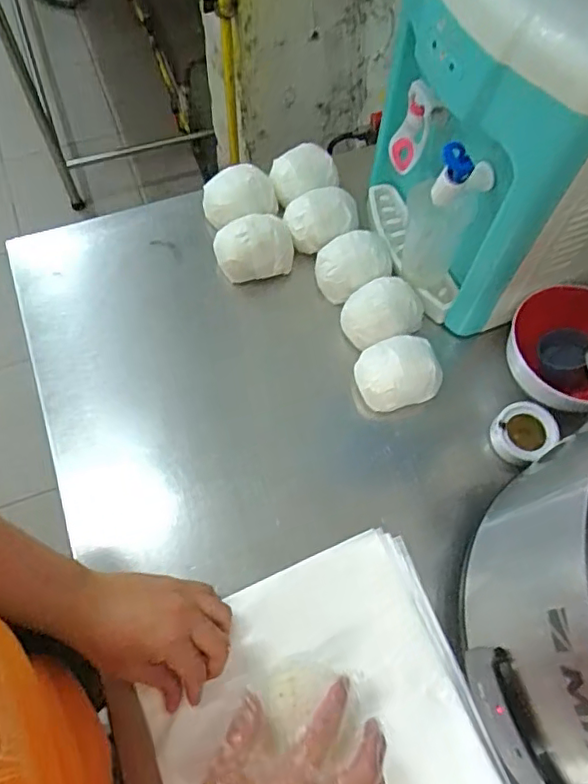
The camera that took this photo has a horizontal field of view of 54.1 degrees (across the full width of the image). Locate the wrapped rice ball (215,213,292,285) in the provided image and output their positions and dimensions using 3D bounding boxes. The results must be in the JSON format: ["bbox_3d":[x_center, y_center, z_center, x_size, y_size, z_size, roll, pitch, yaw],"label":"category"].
[{"bbox_3d":[-0.051,-0.183,0.745,0.099,0.073,0.073,-8,65,-6],"label":"wrapped rice ball"}]

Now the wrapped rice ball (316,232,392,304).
[{"bbox_3d":[0.074,-0.155,0.735,0.097,0.060,0.077,-24,67,-13],"label":"wrapped rice ball"}]

